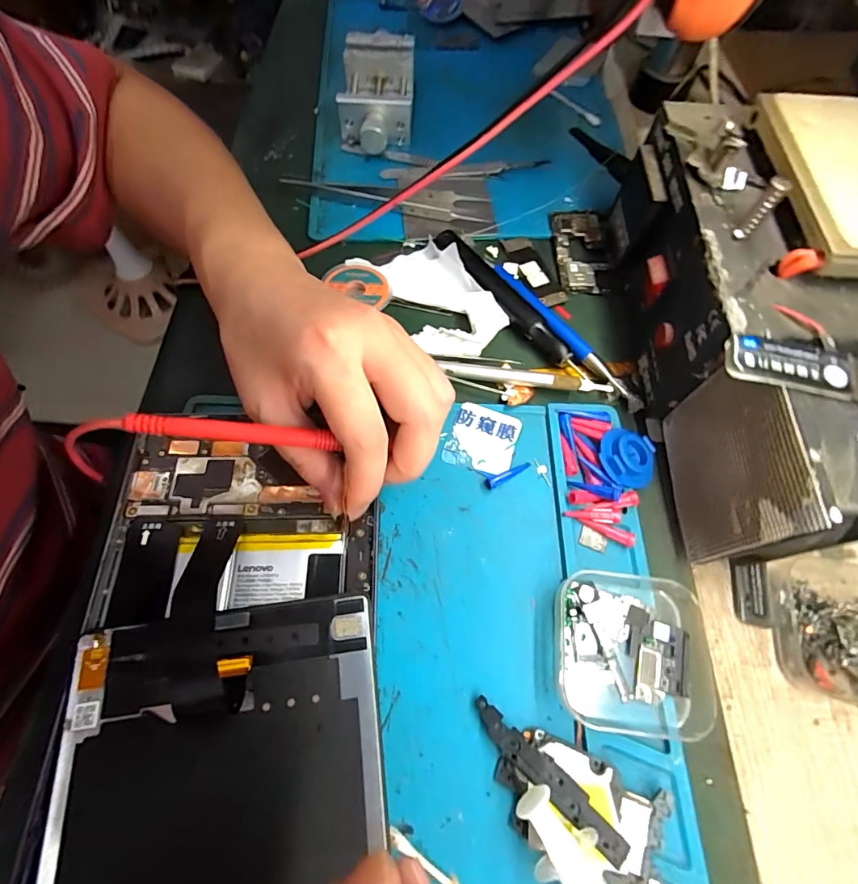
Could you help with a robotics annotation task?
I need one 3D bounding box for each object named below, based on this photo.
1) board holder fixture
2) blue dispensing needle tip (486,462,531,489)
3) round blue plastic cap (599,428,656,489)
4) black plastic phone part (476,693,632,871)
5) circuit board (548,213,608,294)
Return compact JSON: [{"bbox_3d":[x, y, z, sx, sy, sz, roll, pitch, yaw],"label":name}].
[{"bbox_3d":[-0.042,-0.280,0.362,0.057,0.032,0.110,0,64,-1],"label":"board holder fixture"},{"bbox_3d":[0.043,0.017,0.241,0.027,0.004,0.006,-26,68,-14],"label":"blue dispensing needle tip"},{"bbox_3d":[0.106,0.008,0.239,0.029,0.009,0.033,26,66,10],"label":"round blue plastic cap"},{"bbox_3d":[0.046,0.133,0.179,0.070,0.004,0.012,34,72,23],"label":"black plastic phone part"},{"bbox_3d":[0.104,-0.133,0.311,0.033,0.006,0.068,1,65,-2],"label":"circuit board"}]

